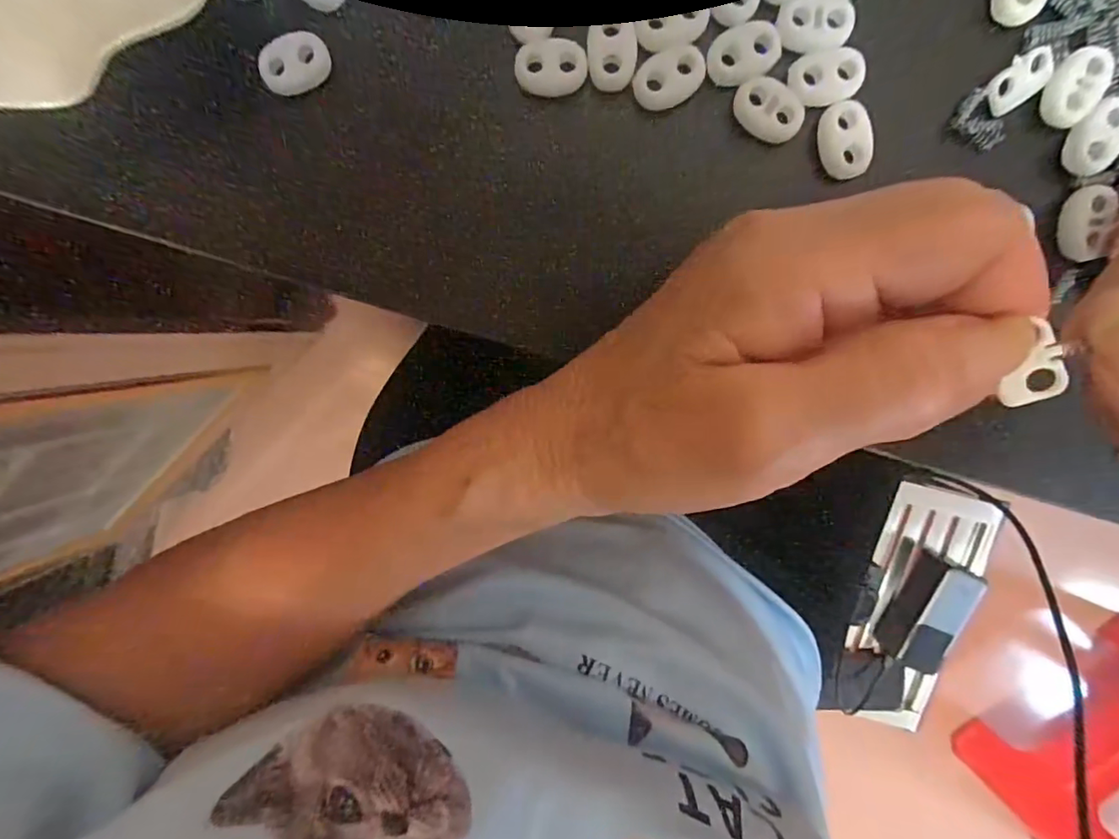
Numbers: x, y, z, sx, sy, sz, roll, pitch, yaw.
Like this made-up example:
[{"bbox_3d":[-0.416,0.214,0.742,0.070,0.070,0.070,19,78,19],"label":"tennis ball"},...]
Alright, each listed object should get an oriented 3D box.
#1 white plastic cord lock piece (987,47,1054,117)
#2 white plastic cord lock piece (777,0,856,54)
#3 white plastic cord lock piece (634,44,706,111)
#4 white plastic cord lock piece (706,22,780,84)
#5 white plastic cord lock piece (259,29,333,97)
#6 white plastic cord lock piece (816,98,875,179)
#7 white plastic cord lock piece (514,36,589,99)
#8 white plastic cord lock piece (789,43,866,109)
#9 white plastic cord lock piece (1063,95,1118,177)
[{"bbox_3d":[0.141,-0.104,0.160,0.019,0.004,0.013,-35,96,7],"label":"white plastic cord lock piece"},{"bbox_3d":[0.078,-0.120,0.157,0.022,0.004,0.016,-3,99,3],"label":"white plastic cord lock piece"},{"bbox_3d":[0.034,-0.106,0.160,0.022,0.004,0.015,-17,98,5],"label":"white plastic cord lock piece"},{"bbox_3d":[0.057,-0.113,0.161,0.022,0.004,0.015,-24,98,6],"label":"white plastic cord lock piece"},{"bbox_3d":[-0.083,-0.111,0.163,0.021,0.007,0.012,-18,98,5],"label":"white plastic cord lock piece"},{"bbox_3d":[0.090,-0.088,0.164,0.014,0.004,0.022,-10,99,4],"label":"white plastic cord lock piece"},{"bbox_3d":[-0.003,-0.109,0.161,0.022,0.004,0.015,-3,98,2],"label":"white plastic cord lock piece"},{"bbox_3d":[0.082,-0.105,0.160,0.022,0.004,0.015,-16,98,5],"label":"white plastic cord lock piece"},{"bbox_3d":[0.167,-0.088,0.160,0.015,0.004,0.025,25,100,-2],"label":"white plastic cord lock piece"}]

